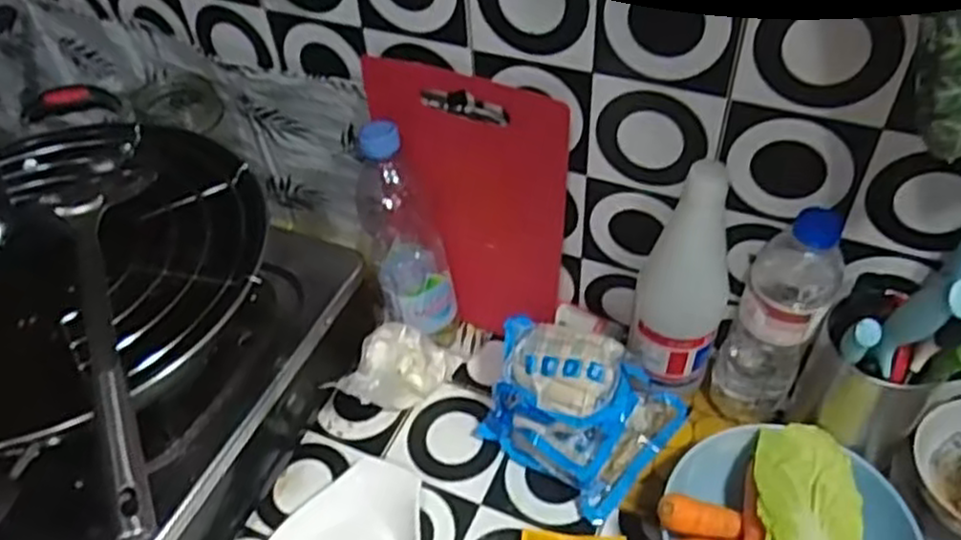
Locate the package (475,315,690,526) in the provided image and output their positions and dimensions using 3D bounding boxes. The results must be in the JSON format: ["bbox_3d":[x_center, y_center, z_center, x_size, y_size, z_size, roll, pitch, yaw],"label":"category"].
[{"bbox_3d":[0.079,0.112,0.651,0.155,0.093,0.112,30,56,28],"label":"package"}]

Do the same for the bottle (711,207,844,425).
[{"bbox_3d":[0.238,0.041,0.607,0.061,0.217,0.070,17,51,19],"label":"bottle"}]

